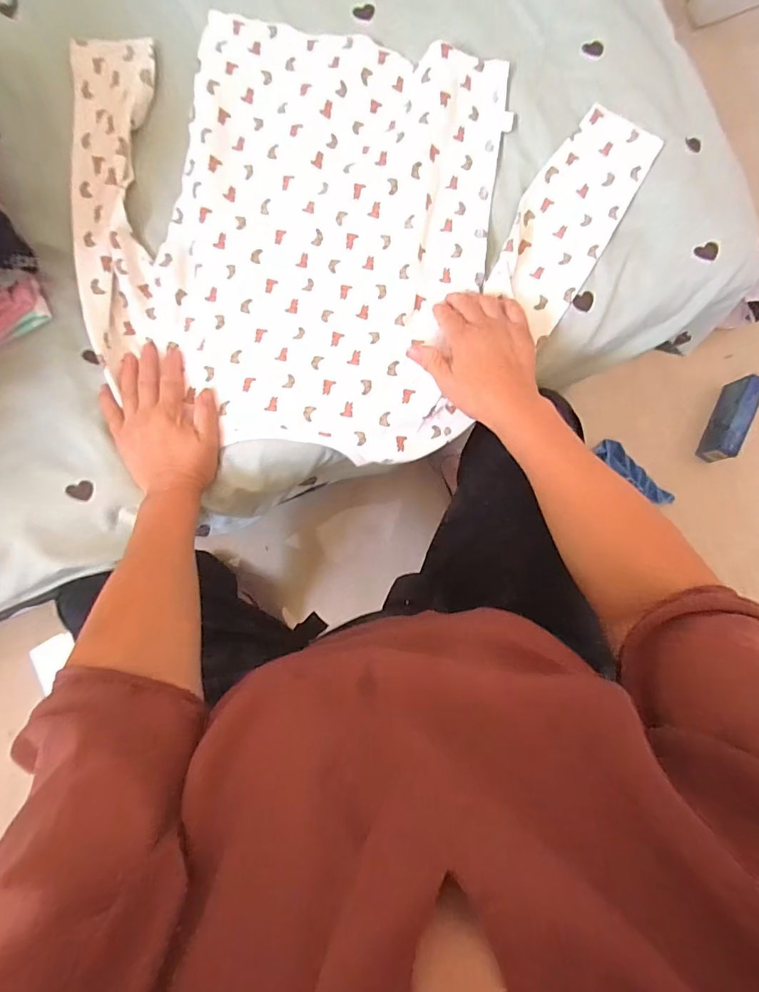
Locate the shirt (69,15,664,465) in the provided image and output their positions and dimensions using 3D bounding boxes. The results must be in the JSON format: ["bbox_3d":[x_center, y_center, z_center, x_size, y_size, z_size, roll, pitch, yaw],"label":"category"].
[{"bbox_3d":[-0.035,-0.280,0.506,0.589,0.035,0.455,7,86,-1],"label":"shirt"}]

